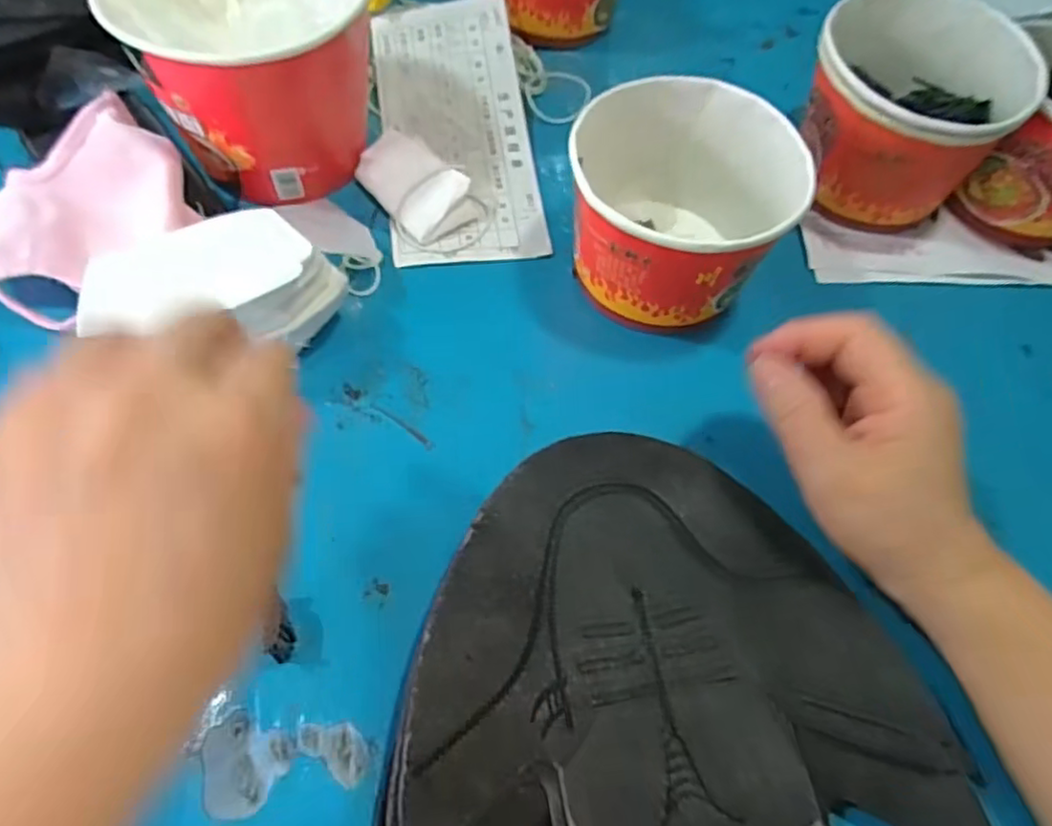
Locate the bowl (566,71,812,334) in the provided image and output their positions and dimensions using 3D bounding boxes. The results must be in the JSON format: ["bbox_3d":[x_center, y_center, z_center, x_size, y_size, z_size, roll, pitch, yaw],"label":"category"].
[{"bbox_3d":[0.079,-0.108,0.366,0.113,0.089,0.109,2,62,-3],"label":"bowl"}]

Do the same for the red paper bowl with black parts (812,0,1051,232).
[{"bbox_3d":[0.223,-0.177,0.410,0.105,0.095,0.118,-38,70,-21],"label":"red paper bowl with black parts"}]

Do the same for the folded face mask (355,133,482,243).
[{"bbox_3d":[-0.066,-0.141,0.407,0.049,0.023,0.072,-36,70,-21],"label":"folded face mask"}]

